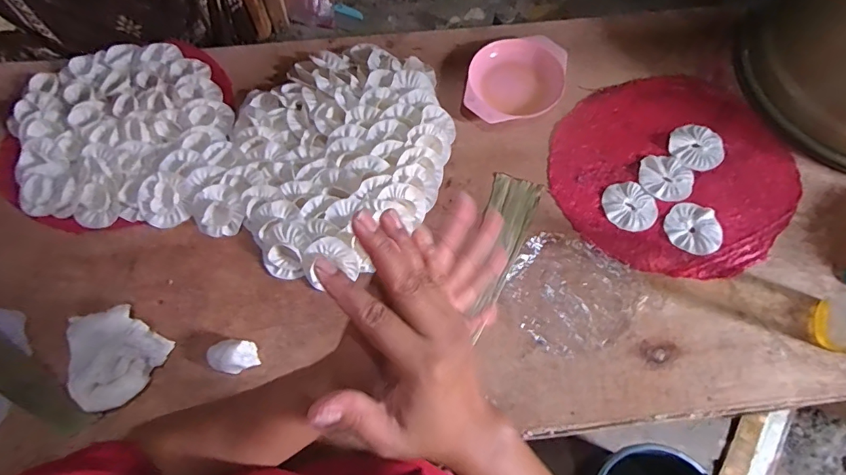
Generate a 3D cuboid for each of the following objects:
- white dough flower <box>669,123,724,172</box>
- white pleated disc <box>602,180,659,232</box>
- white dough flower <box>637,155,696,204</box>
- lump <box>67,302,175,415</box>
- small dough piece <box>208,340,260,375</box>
[{"bbox_3d":[0.412,-0.138,0.697,0.077,0.009,0.077,0,67,0],"label":"white dough flower"},{"bbox_3d":[0.297,-0.046,0.662,0.073,0.006,0.076,0,67,0],"label":"white pleated disc"},{"bbox_3d":[0.358,-0.087,0.678,0.074,0.007,0.071,-1,67,0],"label":"white dough flower"},{"bbox_3d":[-0.359,0.126,0.540,0.089,0.057,0.124,-30,70,-12],"label":"lump"},{"bbox_3d":[-0.227,0.145,0.555,0.058,0.034,0.037,-2,67,-1],"label":"small dough piece"}]

